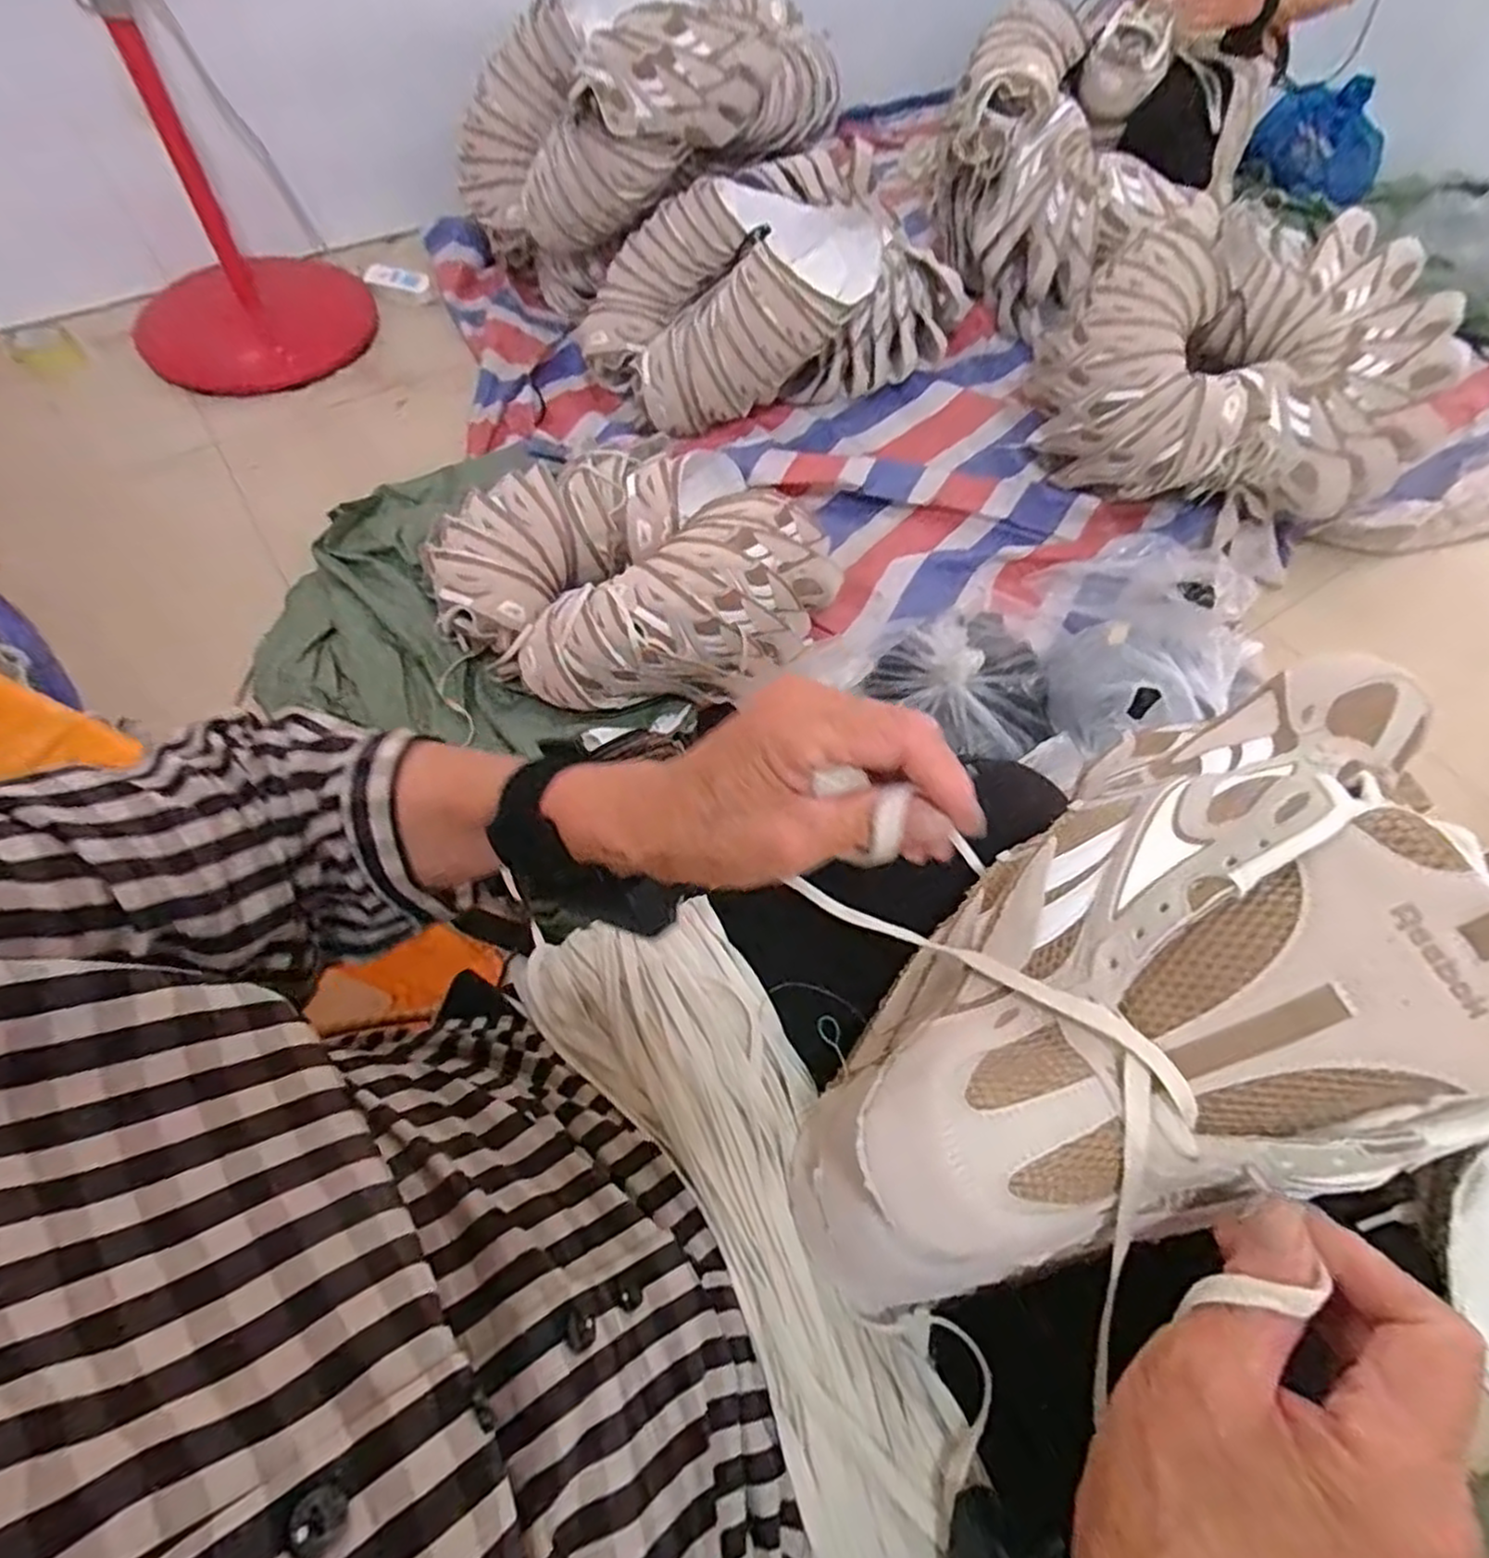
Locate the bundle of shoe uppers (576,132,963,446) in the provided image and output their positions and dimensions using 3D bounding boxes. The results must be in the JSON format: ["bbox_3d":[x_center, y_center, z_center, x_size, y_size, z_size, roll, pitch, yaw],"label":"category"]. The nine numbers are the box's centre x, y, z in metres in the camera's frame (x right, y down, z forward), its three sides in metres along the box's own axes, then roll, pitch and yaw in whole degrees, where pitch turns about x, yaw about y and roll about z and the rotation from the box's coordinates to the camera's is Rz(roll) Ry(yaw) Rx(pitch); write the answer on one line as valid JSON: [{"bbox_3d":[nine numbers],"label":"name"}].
[{"bbox_3d":[0.061,-0.858,1.305,0.661,0.230,0.424,-34,68,-20],"label":"bundle of shoe uppers"}]

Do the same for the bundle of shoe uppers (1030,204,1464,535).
[{"bbox_3d":[0.756,-0.632,1.178,0.550,0.288,0.422,20,62,8],"label":"bundle of shoe uppers"}]

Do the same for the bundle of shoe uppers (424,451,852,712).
[{"bbox_3d":[-0.143,-0.292,0.988,0.502,0.139,0.372,-24,65,-15],"label":"bundle of shoe uppers"}]

